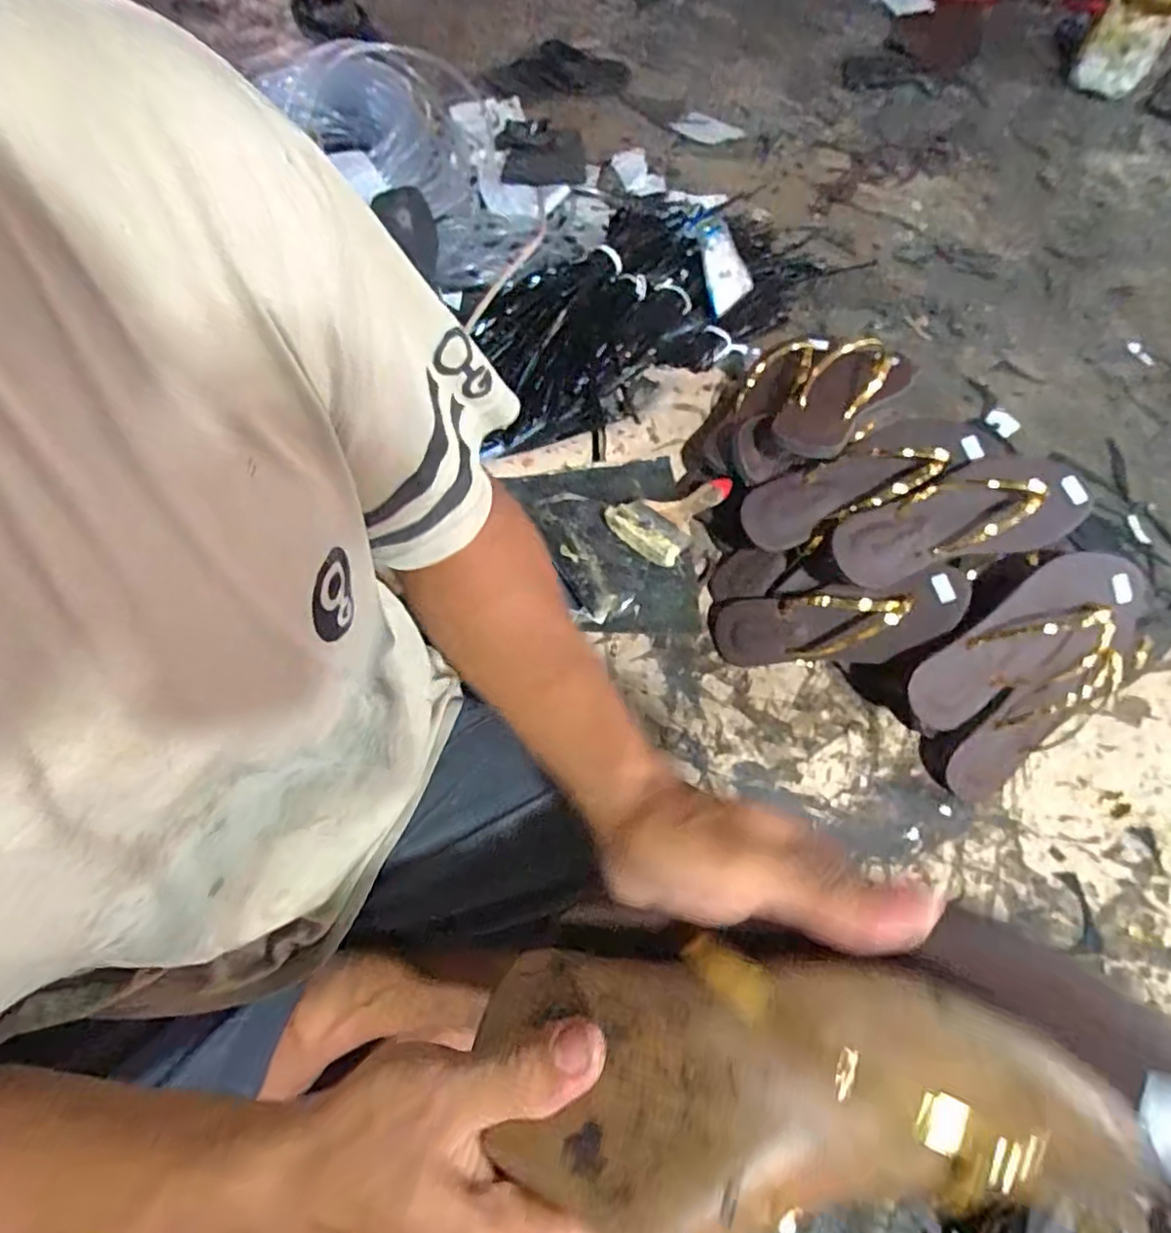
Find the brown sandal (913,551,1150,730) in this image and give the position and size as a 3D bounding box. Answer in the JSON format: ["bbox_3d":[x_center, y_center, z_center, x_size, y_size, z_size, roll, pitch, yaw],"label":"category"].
[{"bbox_3d":[0.396,0.019,0.578,0.228,0.058,0.087,-36,69,6],"label":"brown sandal"}]

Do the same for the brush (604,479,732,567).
[{"bbox_3d":[0.092,-0.105,0.638,0.078,0.018,0.154,40,49,17],"label":"brush"}]

